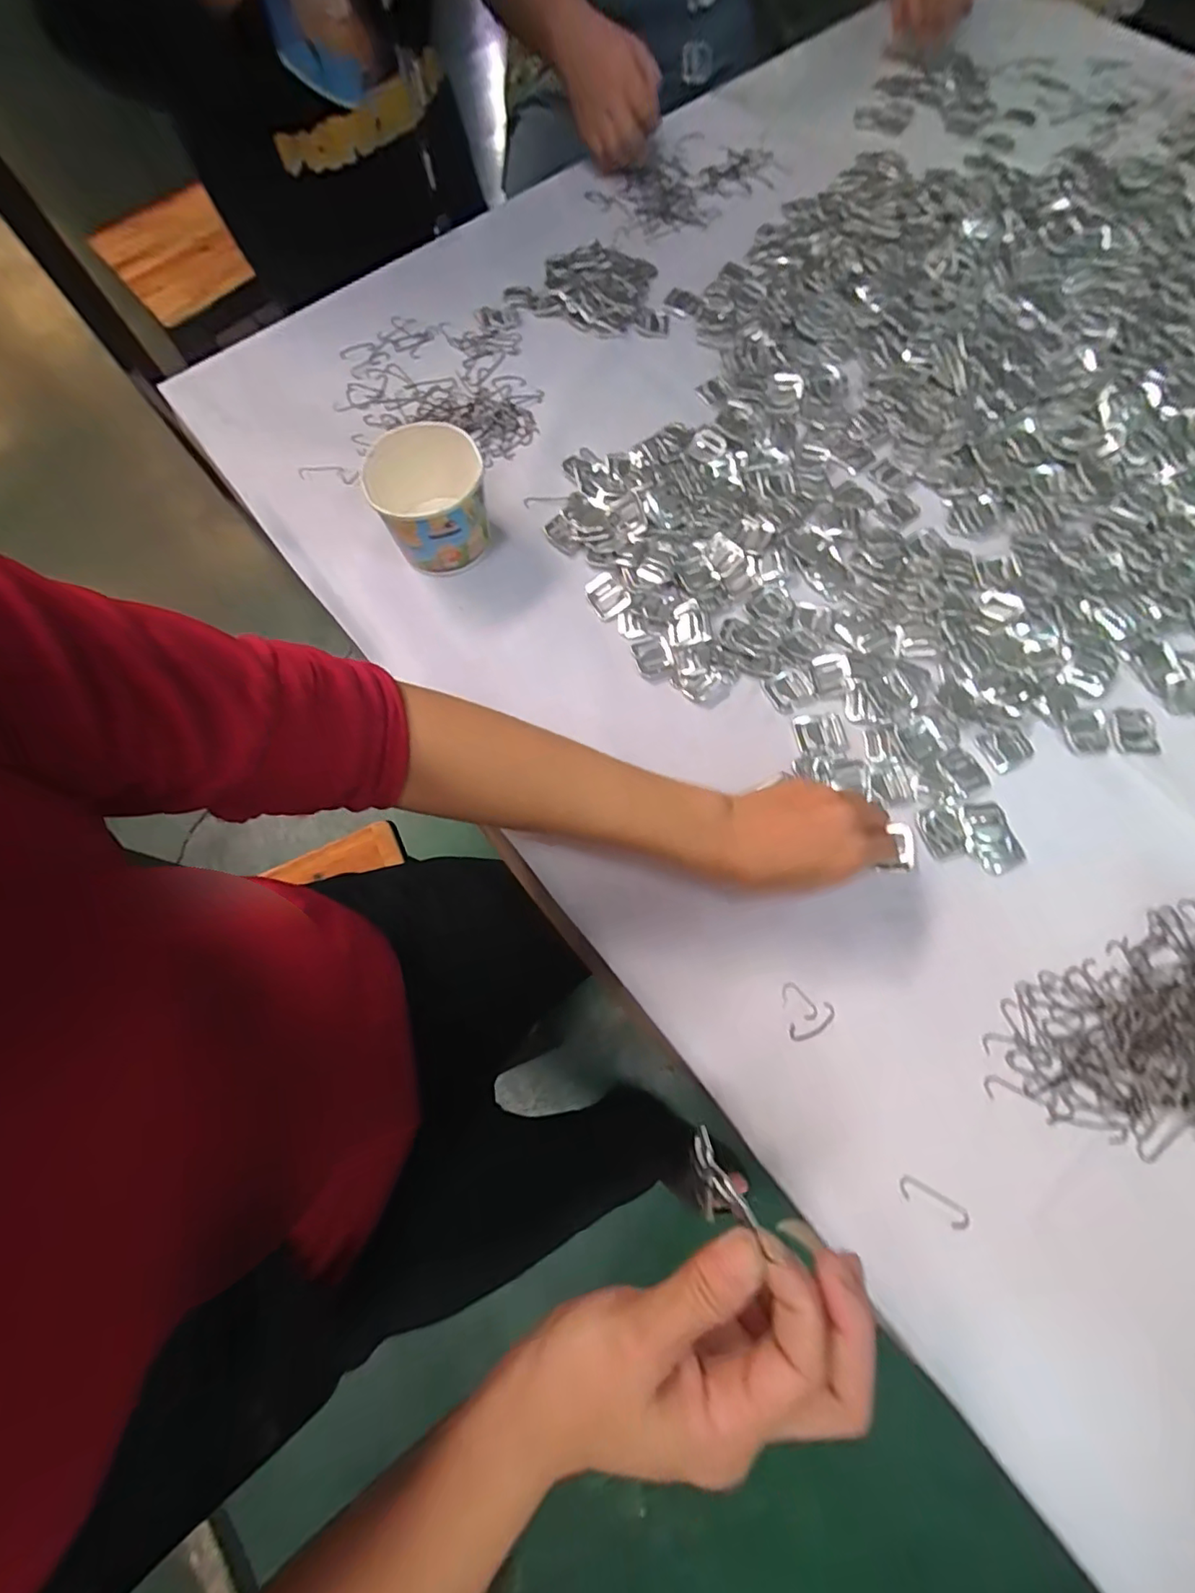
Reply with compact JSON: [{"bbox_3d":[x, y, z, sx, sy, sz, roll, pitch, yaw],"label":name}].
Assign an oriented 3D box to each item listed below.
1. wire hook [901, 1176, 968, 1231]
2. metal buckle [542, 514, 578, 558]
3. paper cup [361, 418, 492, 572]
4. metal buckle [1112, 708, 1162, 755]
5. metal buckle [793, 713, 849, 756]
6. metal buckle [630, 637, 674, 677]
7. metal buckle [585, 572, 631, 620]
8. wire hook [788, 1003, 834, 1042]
[{"bbox_3d":[0.196,0.236,0.332,0.040,0.004,0.013,29,75,11],"label":"wire hook"},{"bbox_3d":[-0.030,-0.226,0.495,0.021,0.006,0.038,-37,74,-10],"label":"metal buckle"},{"bbox_3d":[-0.131,-0.233,0.463,0.085,0.084,0.078,-1,71,2],"label":"paper cup"},{"bbox_3d":[0.395,-0.048,0.419,0.030,0.004,0.035,0,71,2],"label":"metal buckle"},{"bbox_3d":[0.168,-0.046,0.428,0.034,0.007,0.035,-7,71,0],"label":"metal buckle"},{"bbox_3d":[0.044,-0.112,0.455,0.029,0.004,0.033,-15,71,-3],"label":"metal buckle"},{"bbox_3d":[0.007,-0.166,0.473,0.030,0.004,0.036,-30,81,7],"label":"metal buckle"},{"bbox_3d":[0.139,0.146,0.367,0.034,0.004,0.013,-26,72,-7],"label":"wire hook"}]

